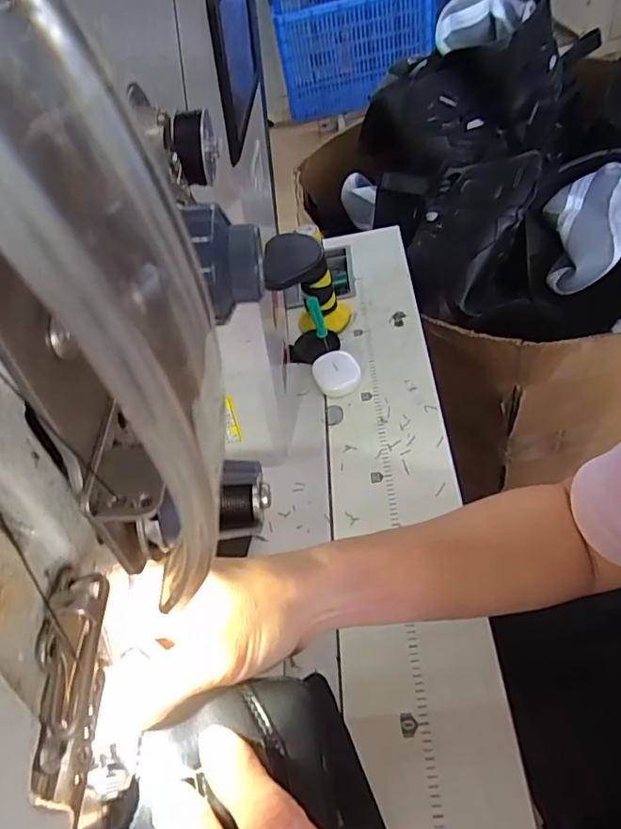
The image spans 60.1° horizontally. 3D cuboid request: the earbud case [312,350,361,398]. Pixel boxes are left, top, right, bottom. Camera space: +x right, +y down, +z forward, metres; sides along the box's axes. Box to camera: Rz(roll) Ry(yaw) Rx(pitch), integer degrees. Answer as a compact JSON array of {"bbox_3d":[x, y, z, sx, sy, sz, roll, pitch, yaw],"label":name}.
[{"bbox_3d":[0.027,-0.045,0.571,0.046,0.024,0.050,-13,48,3],"label":"earbud case"}]

